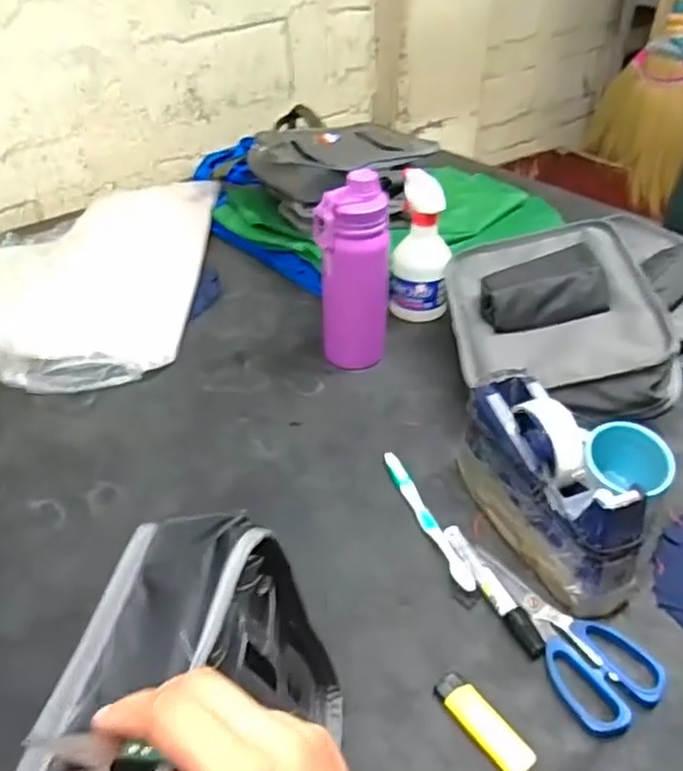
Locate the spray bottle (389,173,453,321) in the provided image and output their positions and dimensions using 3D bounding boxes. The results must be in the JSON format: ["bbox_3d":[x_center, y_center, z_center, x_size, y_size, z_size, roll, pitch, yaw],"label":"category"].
[{"bbox_3d":[0.110,-0.179,0.854,0.073,0.180,0.067,9,40,11],"label":"spray bottle"}]

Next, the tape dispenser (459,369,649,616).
[{"bbox_3d":[0.182,0.088,0.579,0.076,0.115,0.203,-11,40,-13],"label":"tape dispenser"}]

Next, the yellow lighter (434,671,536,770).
[{"bbox_3d":[0.103,0.248,0.472,0.026,0.014,0.083,-28,46,-30],"label":"yellow lighter"}]

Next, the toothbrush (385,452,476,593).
[{"bbox_3d":[0.080,0.123,0.615,0.016,0.013,0.178,-13,41,-15],"label":"toothbrush"}]

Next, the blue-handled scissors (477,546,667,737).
[{"bbox_3d":[0.184,0.196,0.533,0.083,0.009,0.167,-17,42,-20],"label":"blue-handled scissors"}]

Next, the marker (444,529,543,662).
[{"bbox_3d":[0.129,0.174,0.559,0.019,0.012,0.135,-18,42,-21],"label":"marker"}]

